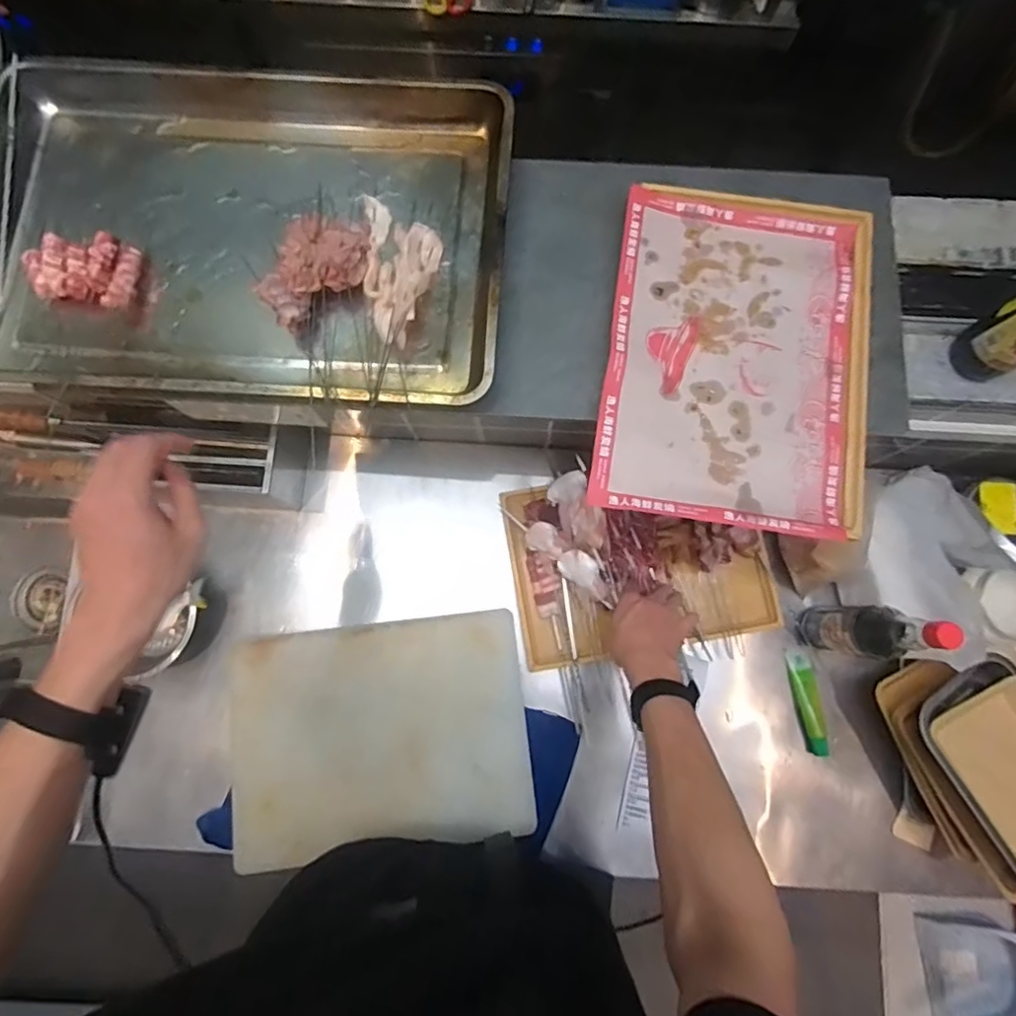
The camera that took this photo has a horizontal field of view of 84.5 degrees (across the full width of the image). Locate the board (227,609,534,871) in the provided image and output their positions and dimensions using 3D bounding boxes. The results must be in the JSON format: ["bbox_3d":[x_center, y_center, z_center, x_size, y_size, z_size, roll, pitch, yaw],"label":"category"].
[{"bbox_3d":[-0.172,0.305,0.759,0.387,0.026,0.285,-7,80,-1],"label":"board"}]

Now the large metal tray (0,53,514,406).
[{"bbox_3d":[-0.294,-0.305,0.613,0.569,0.063,0.394,4,80,1],"label":"large metal tray"}]

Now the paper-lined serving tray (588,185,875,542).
[{"bbox_3d":[0.241,-0.164,0.587,0.264,0.020,0.366,10,80,2],"label":"paper-lined serving tray"}]

